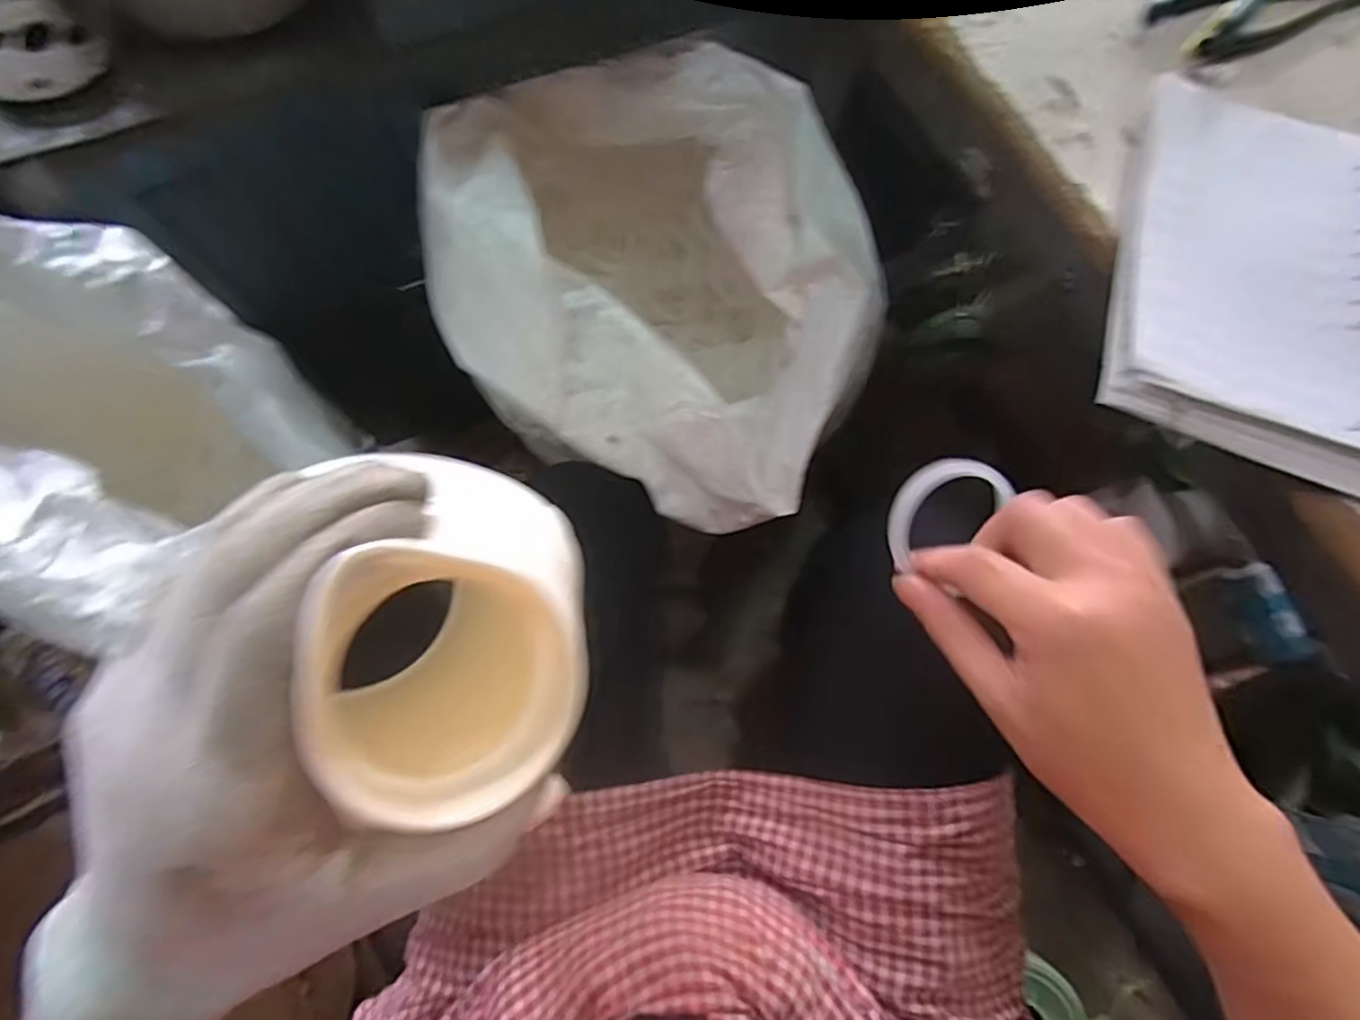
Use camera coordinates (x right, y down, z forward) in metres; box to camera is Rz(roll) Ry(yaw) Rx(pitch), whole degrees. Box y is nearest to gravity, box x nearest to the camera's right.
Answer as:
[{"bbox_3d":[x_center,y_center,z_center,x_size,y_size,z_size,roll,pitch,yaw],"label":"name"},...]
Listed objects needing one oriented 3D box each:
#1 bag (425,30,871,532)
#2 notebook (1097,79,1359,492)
[{"bbox_3d":[-0.014,-0.186,0.538,0.349,0.167,0.331,24,77,4],"label":"bag"},{"bbox_3d":[0.355,-0.118,0.368,0.234,0.027,0.215,18,76,3],"label":"notebook"}]

